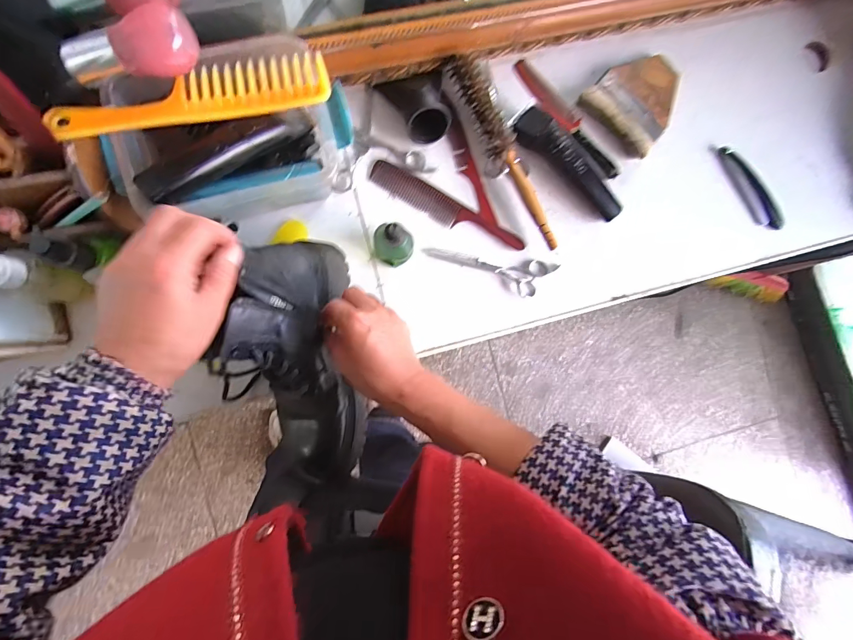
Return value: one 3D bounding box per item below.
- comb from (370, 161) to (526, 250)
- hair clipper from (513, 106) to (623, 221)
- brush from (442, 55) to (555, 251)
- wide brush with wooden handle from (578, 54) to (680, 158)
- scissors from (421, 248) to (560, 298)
[{"bbox_3d":[0.025,-0.136,0.510,0.204,0.008,0.034,28,86,-5],"label":"comb"},{"bbox_3d":[0.178,-0.193,0.507,0.168,0.039,0.050,39,85,-4],"label":"hair clipper"},{"bbox_3d":[0.095,-0.203,0.502,0.054,0.039,0.257,-23,91,-6],"label":"brush"},{"bbox_3d":[0.275,-0.288,0.527,0.105,0.027,0.121,45,84,-3],"label":"wide brush with wooden handle"},{"bbox_3d":[0.079,-0.058,0.512,0.164,0.012,0.046,6,88,-6],"label":"scissors"}]

